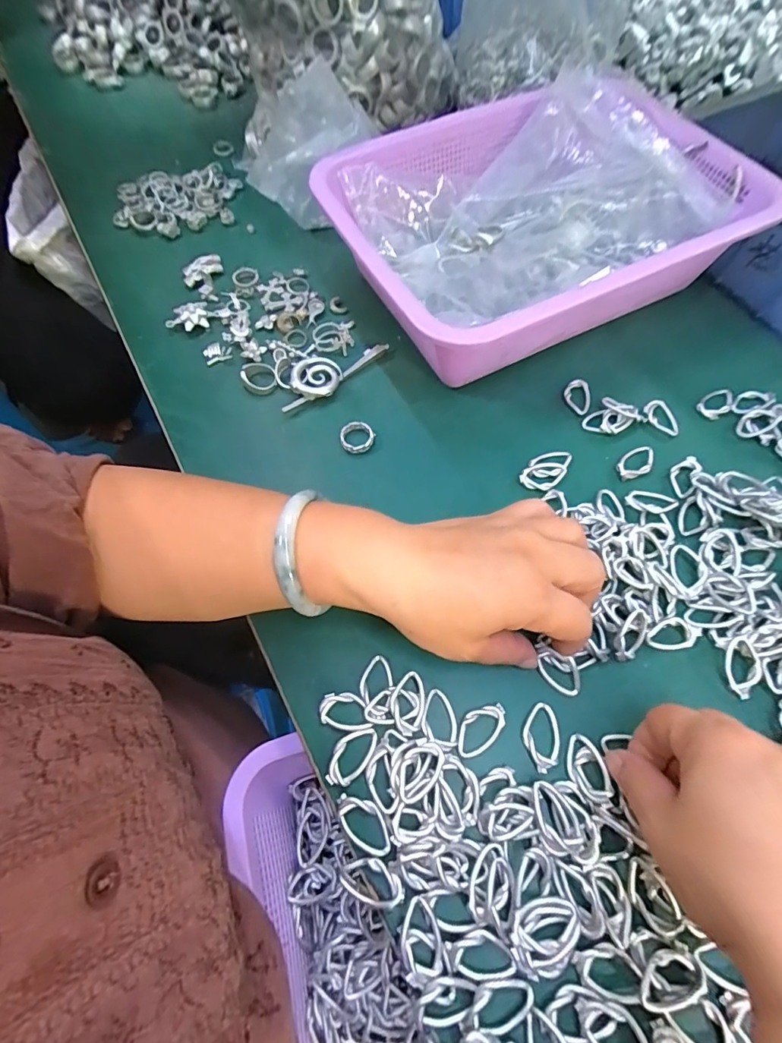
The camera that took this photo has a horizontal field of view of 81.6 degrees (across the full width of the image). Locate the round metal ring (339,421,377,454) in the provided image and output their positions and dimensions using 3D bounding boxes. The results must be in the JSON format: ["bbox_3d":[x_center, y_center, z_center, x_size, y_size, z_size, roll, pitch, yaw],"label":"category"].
[{"bbox_3d":[-0.025,-0.062,0.331,0.025,0.008,0.024,-1,64,1],"label":"round metal ring"}]

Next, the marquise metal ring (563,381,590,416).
[{"bbox_3d":[0.142,-0.095,0.344,0.019,0.004,0.031,4,65,3],"label":"marquise metal ring"}]

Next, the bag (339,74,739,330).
[{"bbox_3d":[0.103,-0.241,0.364,0.234,0.097,0.176,-27,68,-10],"label":"bag"}]

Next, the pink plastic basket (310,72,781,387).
[{"bbox_3d":[0.110,-0.233,0.363,0.293,0.092,0.223,-27,67,-11],"label":"pink plastic basket"}]

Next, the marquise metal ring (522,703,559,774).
[{"bbox_3d":[0.082,0.117,0.247,0.019,0.004,0.035,10,65,6],"label":"marquise metal ring"}]

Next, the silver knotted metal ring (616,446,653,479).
[{"bbox_3d":[0.174,-0.042,0.319,0.033,0.004,0.019,-26,67,-10],"label":"silver knotted metal ring"}]

